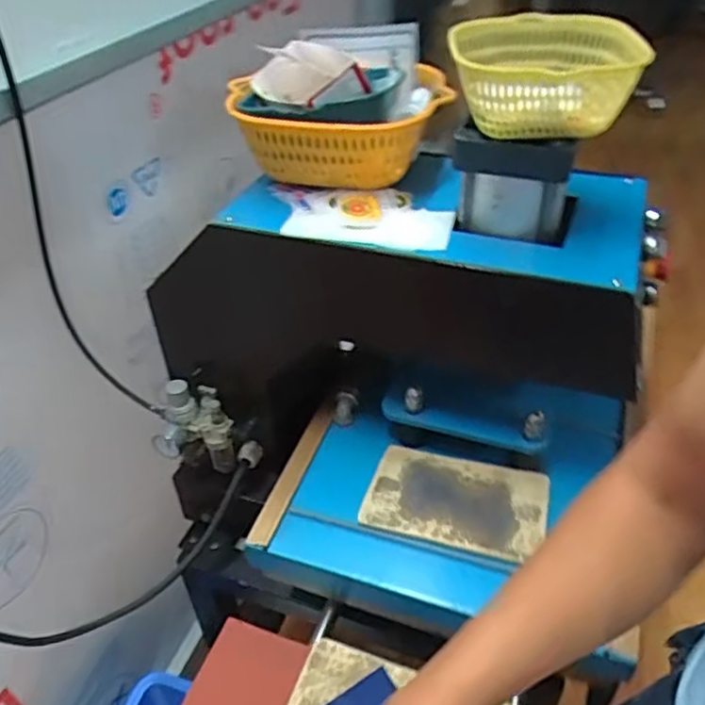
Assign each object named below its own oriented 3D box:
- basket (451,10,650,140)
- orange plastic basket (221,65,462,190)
[{"bbox_3d":[0.173,-0.259,0.616,0.150,0.069,0.158,0,40,2],"label":"basket"},{"bbox_3d":[-0.008,-0.247,0.748,0.242,0.083,0.178,-10,40,-9],"label":"orange plastic basket"}]

